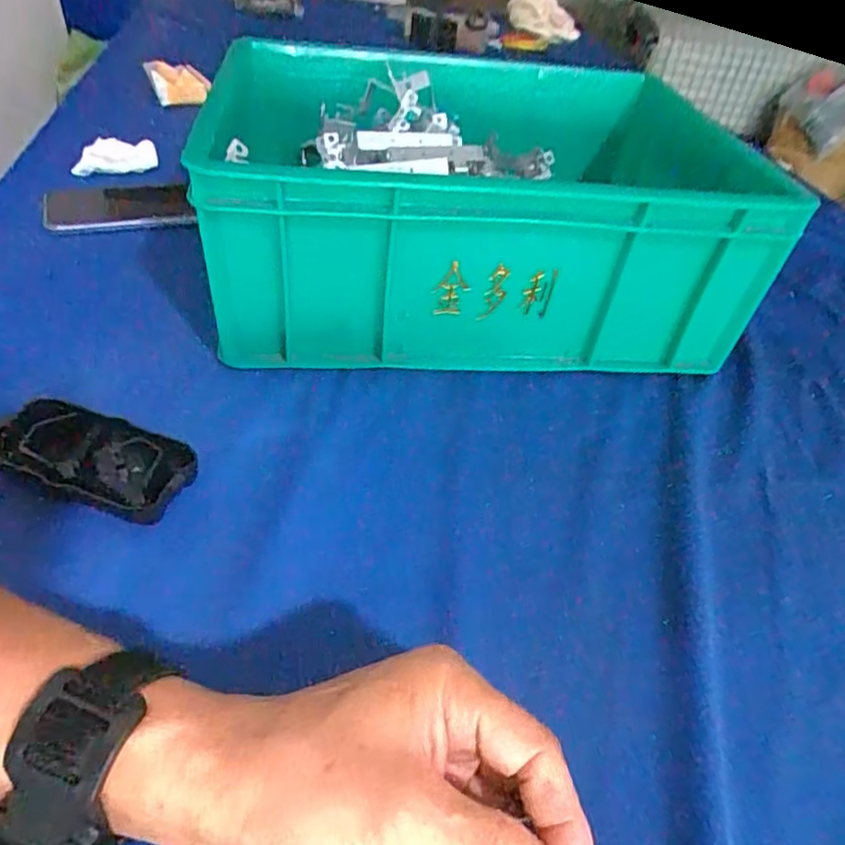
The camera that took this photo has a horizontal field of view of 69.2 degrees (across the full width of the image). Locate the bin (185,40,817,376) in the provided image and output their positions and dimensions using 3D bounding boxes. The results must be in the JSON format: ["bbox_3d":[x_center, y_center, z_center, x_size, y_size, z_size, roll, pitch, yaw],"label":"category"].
[{"bbox_3d":[0.064,-0.180,0.514,0.427,0.156,0.288,0,43,-8],"label":"bin"}]

